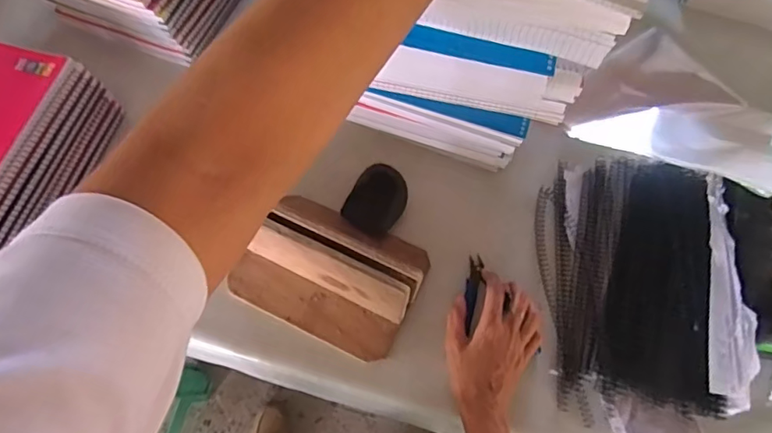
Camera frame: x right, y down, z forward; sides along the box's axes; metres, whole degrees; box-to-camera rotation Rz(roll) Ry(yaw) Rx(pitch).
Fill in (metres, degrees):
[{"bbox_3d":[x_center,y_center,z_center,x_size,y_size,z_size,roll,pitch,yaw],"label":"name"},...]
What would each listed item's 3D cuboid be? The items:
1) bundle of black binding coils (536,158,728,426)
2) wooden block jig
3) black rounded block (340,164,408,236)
[{"bbox_3d":[0.275,0.065,0.591,0.180,0.032,0.301,6,67,1],"label":"bundle of black binding coils"},{"bbox_3d":[-0.063,0.044,0.531,0.196,0.109,0.138,25,69,9],"label":"wooden block jig"},{"bbox_3d":[-0.009,-0.023,0.611,0.064,0.014,0.085,21,68,7],"label":"black rounded block"}]

